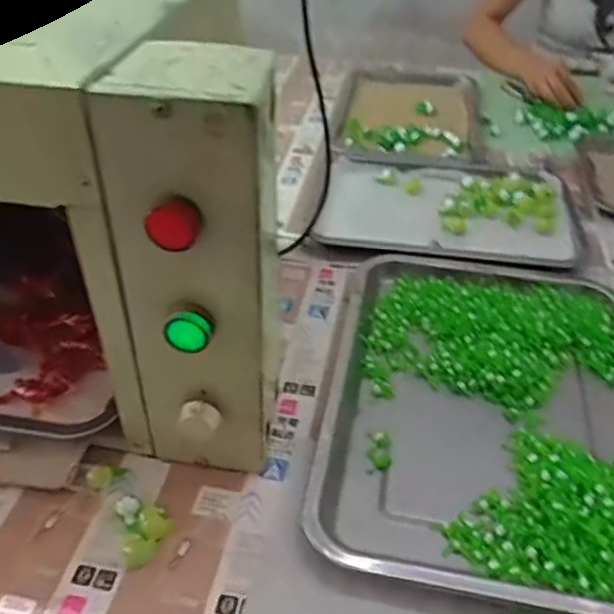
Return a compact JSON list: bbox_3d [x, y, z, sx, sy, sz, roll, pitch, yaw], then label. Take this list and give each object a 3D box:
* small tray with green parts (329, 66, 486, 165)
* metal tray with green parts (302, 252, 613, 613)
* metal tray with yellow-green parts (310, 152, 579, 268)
[{"bbox_3d":[0.153,-0.302,0.952,0.206,0.033,0.304,7,42,7],"label":"small tray with green parts"},{"bbox_3d":[0.150,0.073,0.516,0.259,0.023,0.345,8,40,7],"label":"metal tray with green parts"},{"bbox_3d":[0.165,-0.124,0.742,0.285,0.023,0.239,10,40,9],"label":"metal tray with yellow-green parts"}]

